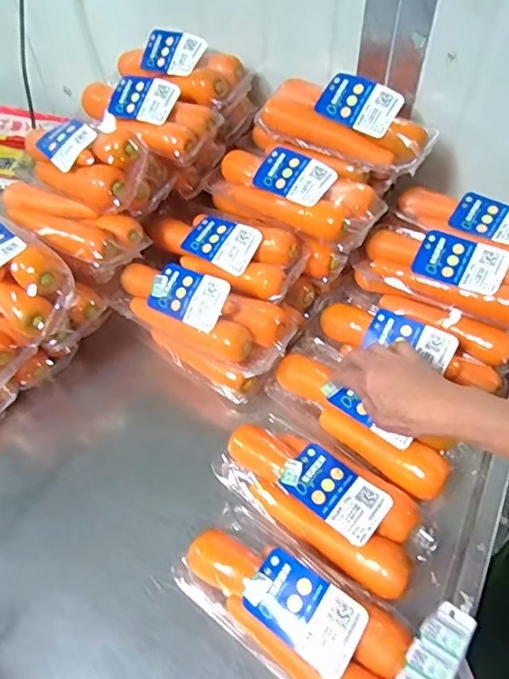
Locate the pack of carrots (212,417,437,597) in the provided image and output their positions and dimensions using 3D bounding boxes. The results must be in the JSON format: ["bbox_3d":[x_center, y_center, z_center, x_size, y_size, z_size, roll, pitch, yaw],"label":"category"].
[{"bbox_3d":[0.068,0.154,0.528,0.220,0.055,0.100,34,60,24],"label":"pack of carrots"}]

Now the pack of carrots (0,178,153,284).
[{"bbox_3d":[-0.252,-0.149,0.667,0.228,0.054,0.090,26,58,20],"label":"pack of carrots"}]

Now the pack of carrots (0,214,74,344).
[{"bbox_3d":[-0.297,-0.094,0.613,0.231,0.064,0.083,38,62,26],"label":"pack of carrots"}]

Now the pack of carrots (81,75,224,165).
[{"bbox_3d":[-0.152,-0.303,0.707,0.220,0.066,0.090,29,83,13],"label":"pack of carrots"}]

